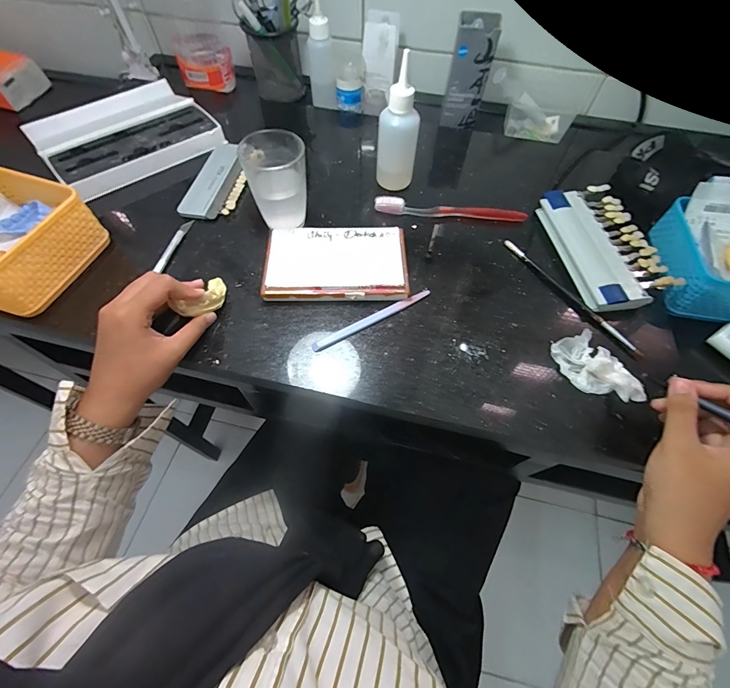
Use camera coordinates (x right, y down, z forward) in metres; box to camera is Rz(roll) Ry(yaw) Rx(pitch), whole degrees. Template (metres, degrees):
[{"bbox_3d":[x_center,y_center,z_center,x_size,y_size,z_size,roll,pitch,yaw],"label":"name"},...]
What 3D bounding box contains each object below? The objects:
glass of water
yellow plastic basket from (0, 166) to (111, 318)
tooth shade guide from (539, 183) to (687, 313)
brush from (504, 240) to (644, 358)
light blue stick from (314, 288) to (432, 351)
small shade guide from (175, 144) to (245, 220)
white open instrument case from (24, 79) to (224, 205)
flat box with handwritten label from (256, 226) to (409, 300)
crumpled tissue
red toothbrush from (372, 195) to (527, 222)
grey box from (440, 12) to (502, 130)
[{"bbox_3d":[-0.099,-0.183,0.395,0.063,0.081,0.060,-15,60,-8],"label":"glass of water"},{"bbox_3d":[-0.376,-0.109,0.375,0.133,0.075,0.138,18,61,11],"label":"yellow plastic basket"},{"bbox_3d":[0.277,-0.117,0.414,0.093,0.026,0.174,-10,59,-5],"label":"tooth shade guide"},{"bbox_3d":[0.224,-0.057,0.387,0.012,0.005,0.185,-29,63,-16],"label":"brush"},{"bbox_3d":[0.008,-0.026,0.366,0.138,0.005,0.010,-28,62,-15],"label":"light blue stick"},{"bbox_3d":[-0.193,-0.216,0.468,0.066,0.015,0.141,6,59,5],"label":"small shade guide"},{"bbox_3d":[-0.346,-0.307,0.506,0.212,0.027,0.201,-37,65,-20],"label":"white open instrument case"},{"bbox_3d":[-0.032,-0.089,0.392,0.153,0.024,0.092,-2,59,0],"label":"flat box with handwritten label"},{"bbox_3d":[0.223,0.024,0.339,0.053,0.018,0.079,-20,60,-11],"label":"crumpled tissue"},{"bbox_3d":[0.109,-0.170,0.447,0.190,0.012,0.018,4,59,3],"label":"red toothbrush"},{"bbox_3d":[0.151,-0.392,0.524,0.056,0.141,0.047,7,59,5],"label":"grey box"}]

